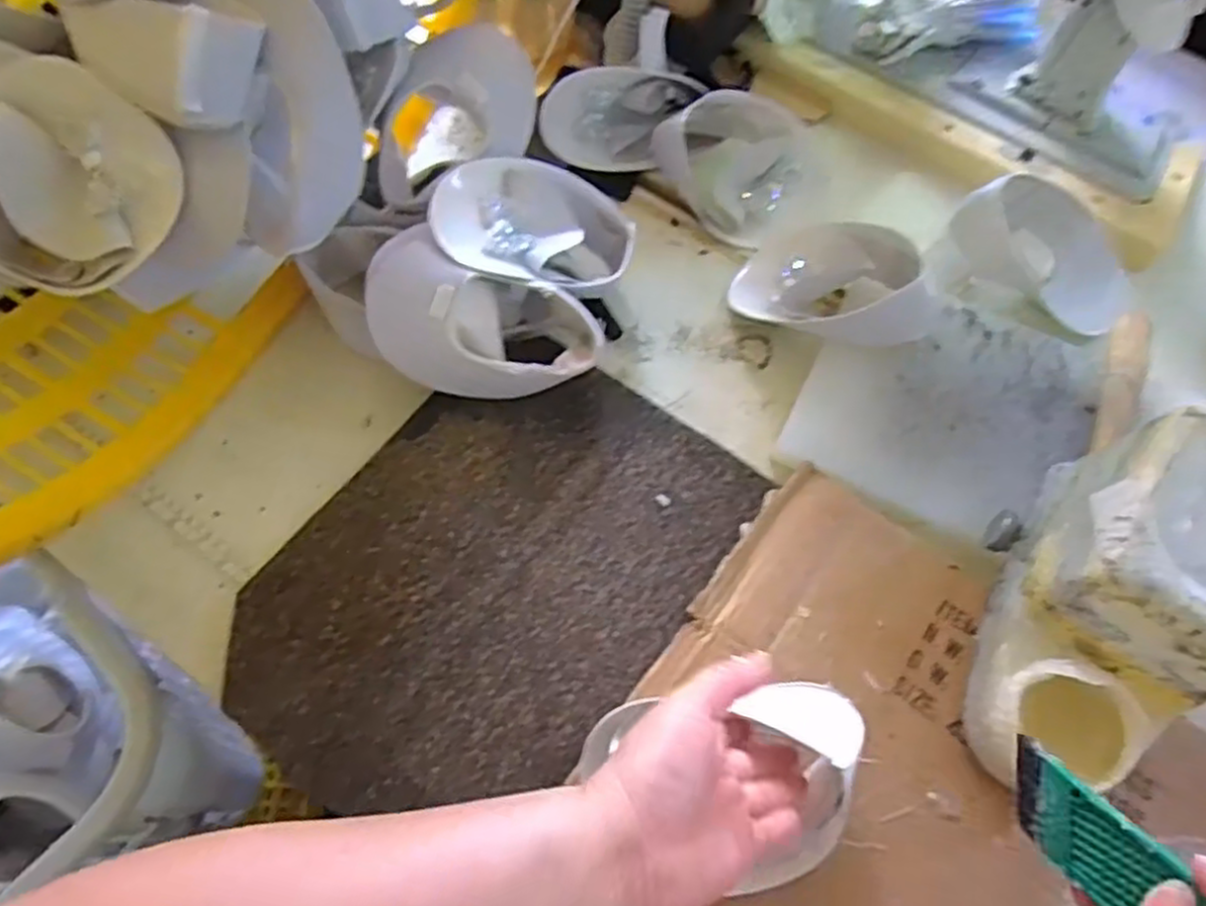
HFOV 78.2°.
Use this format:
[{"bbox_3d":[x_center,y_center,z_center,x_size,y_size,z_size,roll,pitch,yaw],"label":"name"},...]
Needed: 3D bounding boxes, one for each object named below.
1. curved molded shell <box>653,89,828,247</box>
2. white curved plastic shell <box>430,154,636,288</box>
[{"bbox_3d":[0.128,-0.257,0.647,0.134,0.064,0.116,-22,67,-12],"label":"curved molded shell"},{"bbox_3d":[-0.051,-0.161,0.575,0.146,0.077,0.116,0,64,-2],"label":"white curved plastic shell"}]

